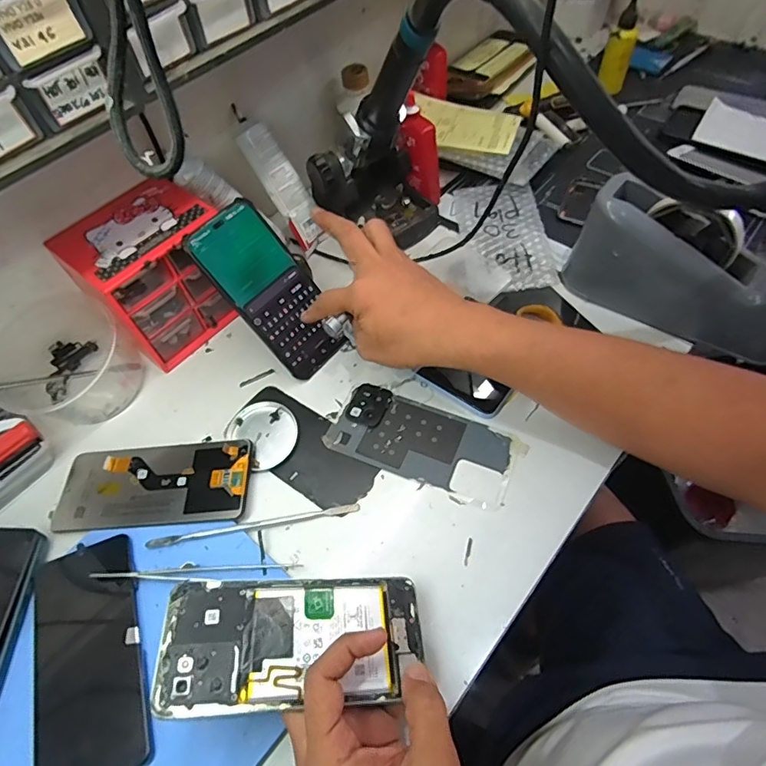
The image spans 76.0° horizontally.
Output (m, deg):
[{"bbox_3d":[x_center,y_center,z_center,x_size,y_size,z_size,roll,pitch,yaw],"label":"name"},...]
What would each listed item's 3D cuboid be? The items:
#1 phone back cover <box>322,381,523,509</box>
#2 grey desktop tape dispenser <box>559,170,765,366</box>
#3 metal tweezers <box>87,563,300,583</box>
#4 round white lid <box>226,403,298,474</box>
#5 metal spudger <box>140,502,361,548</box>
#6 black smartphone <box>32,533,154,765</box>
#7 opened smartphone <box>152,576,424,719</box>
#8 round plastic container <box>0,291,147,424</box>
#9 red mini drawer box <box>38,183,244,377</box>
[{"bbox_3d":[0.035,0.053,0.440,0.163,0.008,0.073,21,61,17],"label":"phone back cover"},{"bbox_3d":[0.282,-0.102,0.462,0.205,0.095,0.055,30,64,21],"label":"grey desktop tape dispenser"},{"bbox_3d":[-0.141,0.146,0.374,0.151,0.011,0.013,-3,58,0],"label":"metal tweezers"},{"bbox_3d":[-0.108,0.043,0.445,0.055,0.007,0.065,-40,63,-20],"label":"round white lid"},{"bbox_3d":[-0.104,0.115,0.399,0.167,0.005,0.008,-9,58,-4],"label":"metal spudger"},{"bbox_3d":[-0.211,0.193,0.345,0.076,0.012,0.159,-21,58,-9],"label":"black smartphone"},{"bbox_3d":[-0.053,0.162,0.310,0.159,0.004,0.073,3,48,-13],"label":"opened smartphone"},{"bbox_3d":[-0.305,-0.019,0.471,0.118,0.064,0.112,-35,61,-17],"label":"round plastic container"},{"bbox_3d":[-0.224,-0.108,0.492,0.106,0.117,0.126,35,66,23],"label":"red mini drawer box"}]

